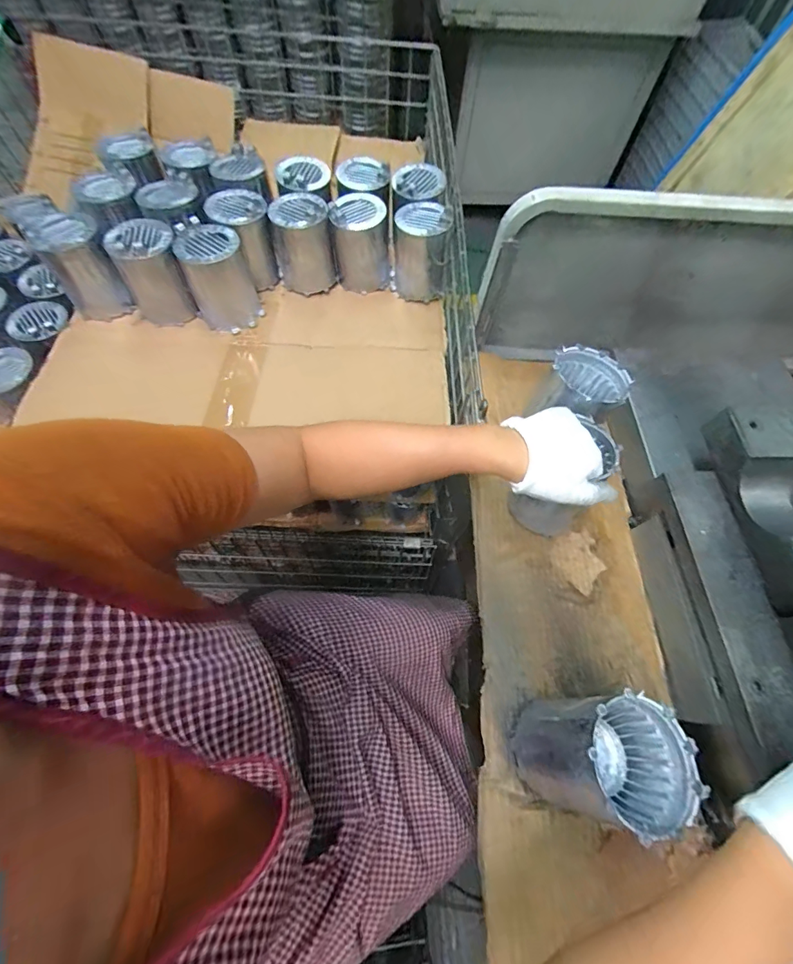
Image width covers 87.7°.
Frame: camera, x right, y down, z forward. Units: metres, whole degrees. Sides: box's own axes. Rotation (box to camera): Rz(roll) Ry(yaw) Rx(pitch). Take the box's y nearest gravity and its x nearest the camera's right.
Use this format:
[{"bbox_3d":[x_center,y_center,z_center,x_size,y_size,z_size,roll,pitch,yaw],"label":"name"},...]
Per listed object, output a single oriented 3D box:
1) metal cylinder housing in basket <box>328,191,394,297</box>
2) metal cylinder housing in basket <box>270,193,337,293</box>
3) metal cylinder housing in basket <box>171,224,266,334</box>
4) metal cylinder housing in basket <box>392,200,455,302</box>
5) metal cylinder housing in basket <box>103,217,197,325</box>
[{"bbox_3d":[-0.059,-0.395,0.682,0.093,0.114,0.083,-3,65,-4],"label":"metal cylinder housing in basket"},{"bbox_3d":[-0.153,-0.387,0.666,0.088,0.120,0.091,-12,66,-9],"label":"metal cylinder housing in basket"},{"bbox_3d":[-0.262,-0.298,0.618,0.092,0.117,0.091,-19,67,-11],"label":"metal cylinder housing in basket"},{"bbox_3d":[0.043,-0.382,0.682,0.093,0.127,0.107,6,65,0],"label":"metal cylinder housing in basket"},{"bbox_3d":[-0.360,-0.313,0.617,0.086,0.123,0.083,-17,67,-11],"label":"metal cylinder housing in basket"}]

